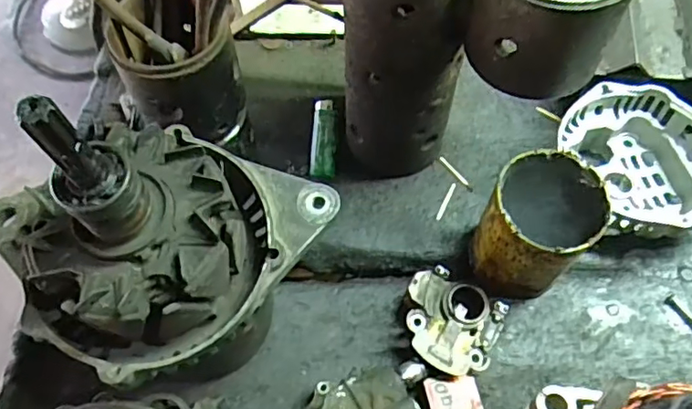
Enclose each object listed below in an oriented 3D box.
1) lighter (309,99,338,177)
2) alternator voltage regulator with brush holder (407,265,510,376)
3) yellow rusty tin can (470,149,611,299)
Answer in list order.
[{"bbox_3d":[-0.019,-0.062,0.549,0.023,0.017,0.085,1,61,3],"label":"lighter"},{"bbox_3d":[0.077,0.090,0.451,0.076,0.029,0.071,5,63,-10],"label":"alternator voltage regulator with brush holder"},{"bbox_3d":[0.137,0.017,0.433,0.077,0.103,0.077,0,65,1],"label":"yellow rusty tin can"}]

